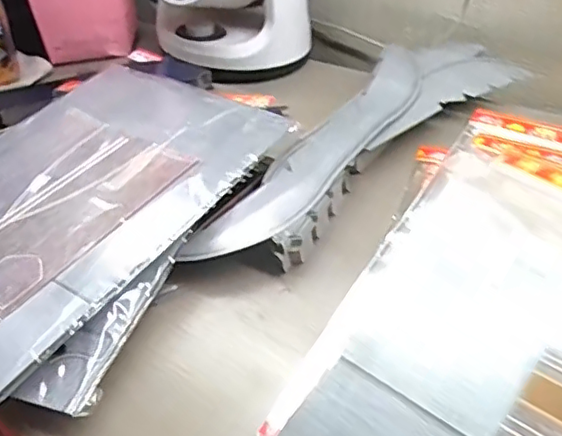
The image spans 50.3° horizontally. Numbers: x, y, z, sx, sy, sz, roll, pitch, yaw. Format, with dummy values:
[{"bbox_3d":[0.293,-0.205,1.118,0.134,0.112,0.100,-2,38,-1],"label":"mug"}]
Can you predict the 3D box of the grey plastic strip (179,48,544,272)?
[{"bbox_3d":[0.095,-0.082,0.647,0.128,0.040,0.480,27,52,32],"label":"grey plastic strip"}]

